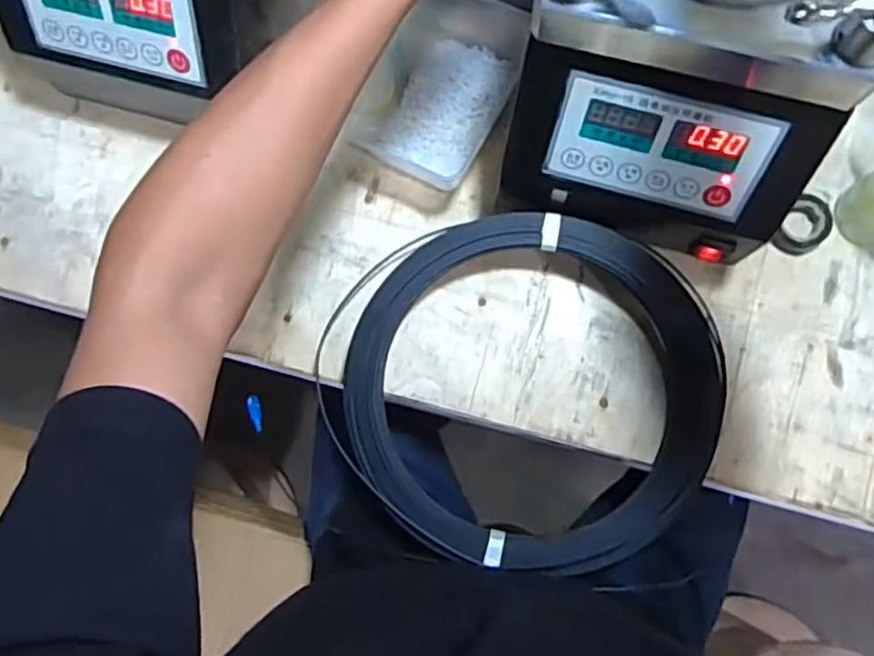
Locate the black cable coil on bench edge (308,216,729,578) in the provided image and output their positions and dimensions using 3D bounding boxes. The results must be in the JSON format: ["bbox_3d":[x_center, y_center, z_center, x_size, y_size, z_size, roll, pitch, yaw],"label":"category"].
[{"bbox_3d":[0.071,0.054,0.596,0.357,0.062,0.297,17,83,6],"label":"black cable coil on bench edge"}]

